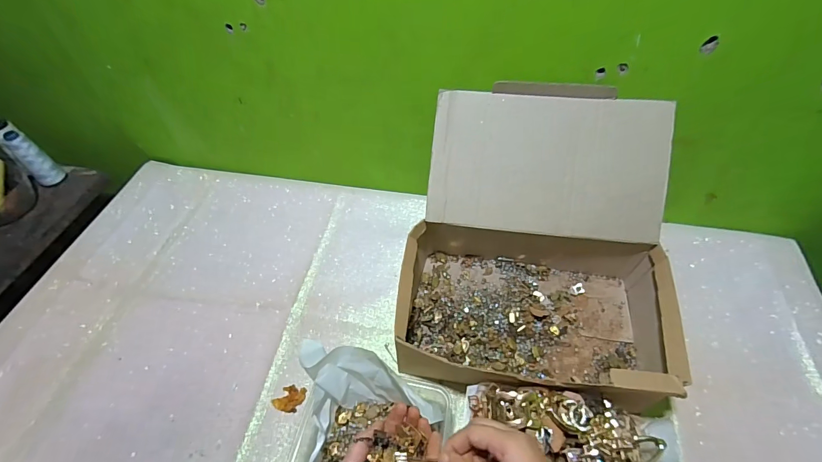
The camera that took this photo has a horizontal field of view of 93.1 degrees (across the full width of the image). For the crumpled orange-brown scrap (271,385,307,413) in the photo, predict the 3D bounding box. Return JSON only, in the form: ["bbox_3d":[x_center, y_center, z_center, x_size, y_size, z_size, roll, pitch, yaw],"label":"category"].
[{"bbox_3d":[-0.162,0.223,0.519,0.039,0.005,0.033,10,53,11],"label":"crumpled orange-brown scrap"}]

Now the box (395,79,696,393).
[{"bbox_3d":[0.169,0.017,0.524,0.333,0.221,0.348,9,53,10],"label":"box"}]

